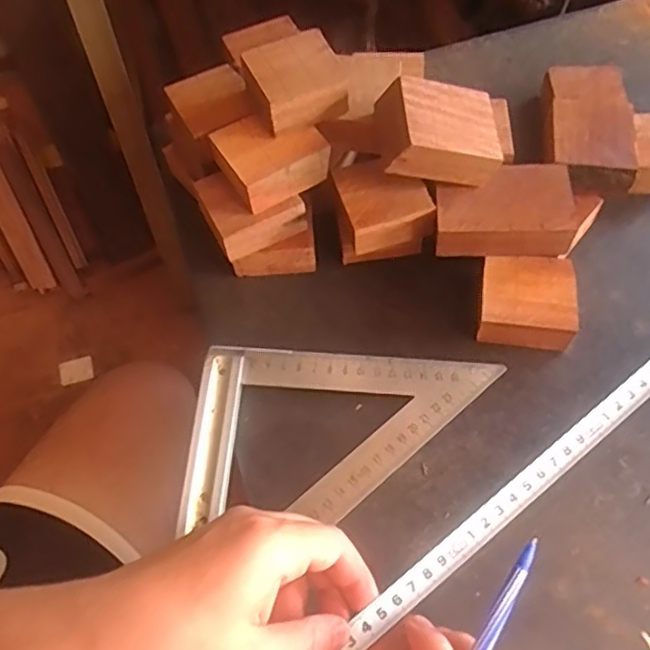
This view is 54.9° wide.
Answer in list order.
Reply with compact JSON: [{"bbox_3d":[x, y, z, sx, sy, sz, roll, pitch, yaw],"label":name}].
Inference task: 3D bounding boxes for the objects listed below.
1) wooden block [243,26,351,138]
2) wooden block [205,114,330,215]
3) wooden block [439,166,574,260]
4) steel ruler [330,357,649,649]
[{"bbox_3d":[-0.018,-0.157,0.408,0.054,0.031,0.054,-20,61,-7],"label":"wooden block"},{"bbox_3d":[-0.037,-0.112,0.412,0.063,0.027,0.054,-28,62,-11],"label":"wooden block"},{"bbox_3d":[0.117,-0.075,0.413,0.085,0.026,0.057,2,61,6],"label":"wooden block"},{"bbox_3d":[0.182,0.029,0.351,0.483,0.004,0.016,-37,88,-12],"label":"steel ruler"}]

